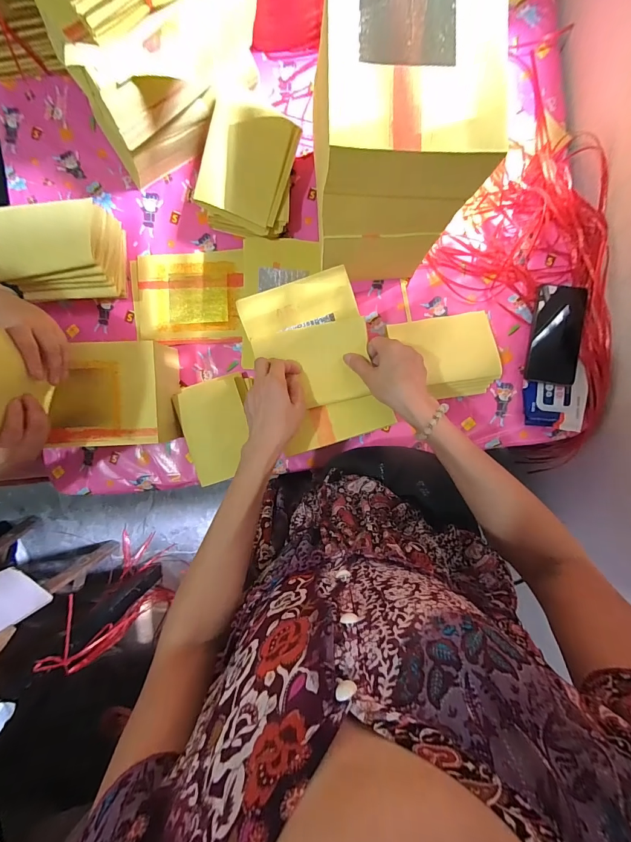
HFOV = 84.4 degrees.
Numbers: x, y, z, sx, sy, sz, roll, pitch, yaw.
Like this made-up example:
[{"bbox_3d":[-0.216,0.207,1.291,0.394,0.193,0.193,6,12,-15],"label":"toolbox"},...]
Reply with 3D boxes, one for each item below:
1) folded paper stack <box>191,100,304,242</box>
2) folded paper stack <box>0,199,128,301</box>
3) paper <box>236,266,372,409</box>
[{"bbox_3d":[-0.103,-0.398,0.559,0.142,0.071,0.183,16,101,-20],"label":"folded paper stack"},{"bbox_3d":[-0.408,-0.270,0.568,0.153,0.130,0.132,-3,91,2],"label":"folded paper stack"},{"bbox_3d":[-0.006,-0.107,0.485,0.152,0.018,0.172,-18,90,3],"label":"paper"}]

